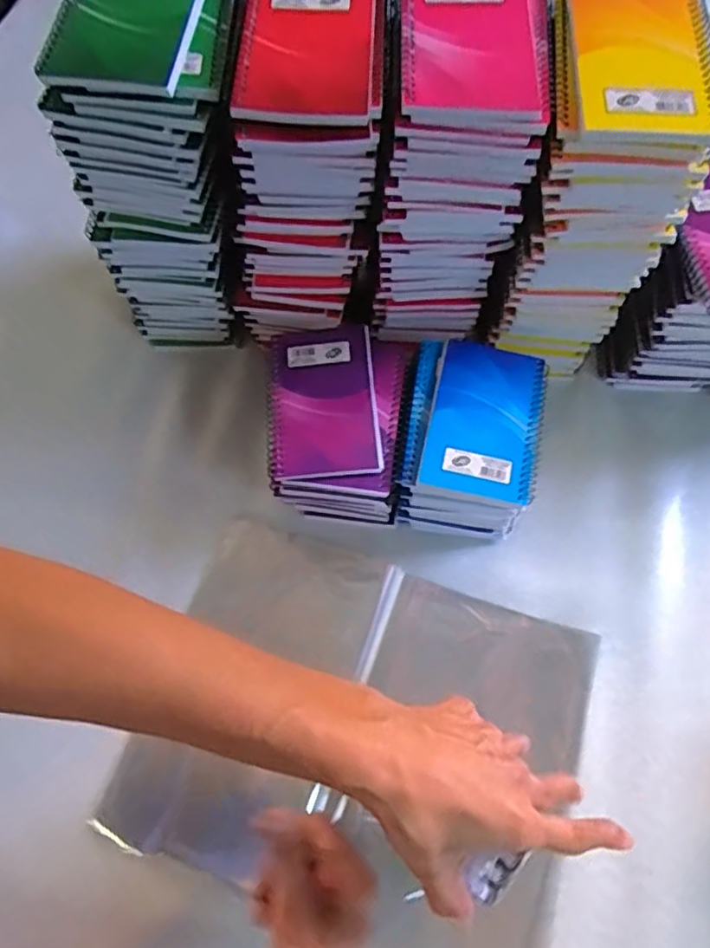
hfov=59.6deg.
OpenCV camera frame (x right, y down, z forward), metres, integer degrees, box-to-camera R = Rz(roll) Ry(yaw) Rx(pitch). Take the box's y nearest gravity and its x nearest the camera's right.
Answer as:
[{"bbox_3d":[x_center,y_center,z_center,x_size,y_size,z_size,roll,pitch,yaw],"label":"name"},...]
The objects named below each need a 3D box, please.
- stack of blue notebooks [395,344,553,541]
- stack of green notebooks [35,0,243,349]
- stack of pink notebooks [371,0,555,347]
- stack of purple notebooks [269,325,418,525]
[{"bbox_3d":[0.093,-0.024,0.520,0.108,0.093,0.139,8,66,4],"label":"stack of blue notebooks"},{"bbox_3d":[-0.145,-0.233,0.515,0.122,0.279,0.136,2,66,1],"label":"stack of green notebooks"},{"bbox_3d":[0.072,-0.218,0.488,0.101,0.238,0.143,6,66,3],"label":"stack of pink notebooks"},{"bbox_3d":[-0.019,-0.036,0.527,0.113,0.093,0.149,7,66,4],"label":"stack of purple notebooks"}]

